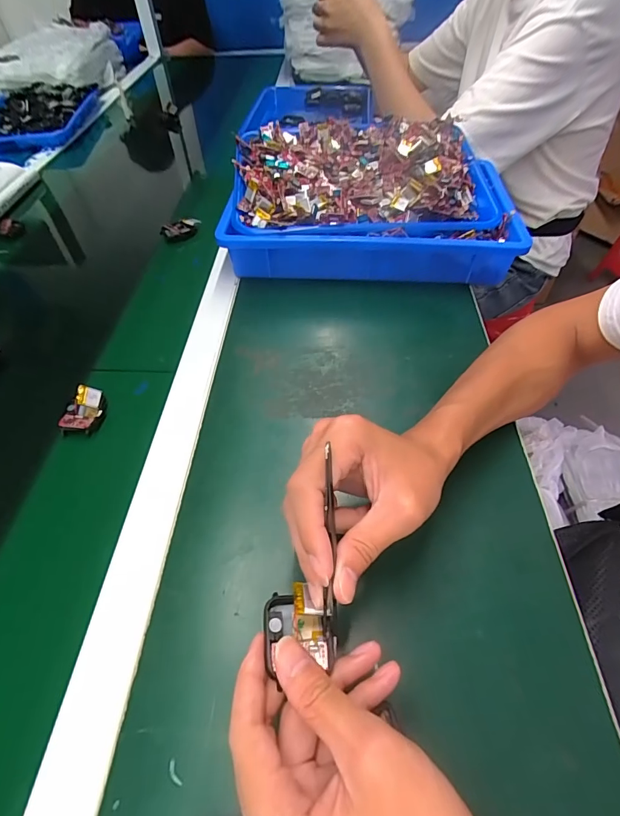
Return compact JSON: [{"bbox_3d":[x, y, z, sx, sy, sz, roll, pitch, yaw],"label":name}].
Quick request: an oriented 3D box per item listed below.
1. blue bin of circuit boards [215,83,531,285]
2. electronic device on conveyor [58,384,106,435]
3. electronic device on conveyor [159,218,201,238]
[{"bbox_3d":[0.082,-0.310,0.562,0.371,0.130,0.302,1,52,2],"label":"blue bin of circuit boards"},{"bbox_3d":[-0.220,0.000,0.390,0.034,0.022,0.045,-4,52,-1],"label":"electronic device on conveyor"},{"bbox_3d":[-0.196,-0.270,0.612,0.060,0.021,0.022,-10,52,-6],"label":"electronic device on conveyor"}]

